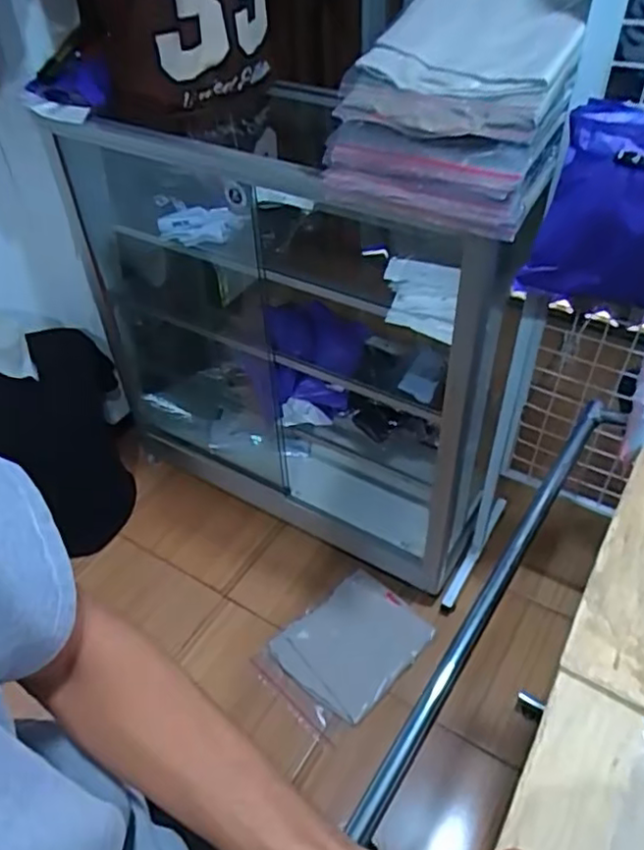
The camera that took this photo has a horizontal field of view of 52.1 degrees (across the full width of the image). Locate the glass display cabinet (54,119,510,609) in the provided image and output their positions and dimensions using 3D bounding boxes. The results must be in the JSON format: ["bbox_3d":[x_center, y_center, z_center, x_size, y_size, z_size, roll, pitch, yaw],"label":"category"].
[{"bbox_3d":[-0.080,-0.204,1.483,0.955,0.939,0.335,19,50,21],"label":"glass display cabinet"}]

